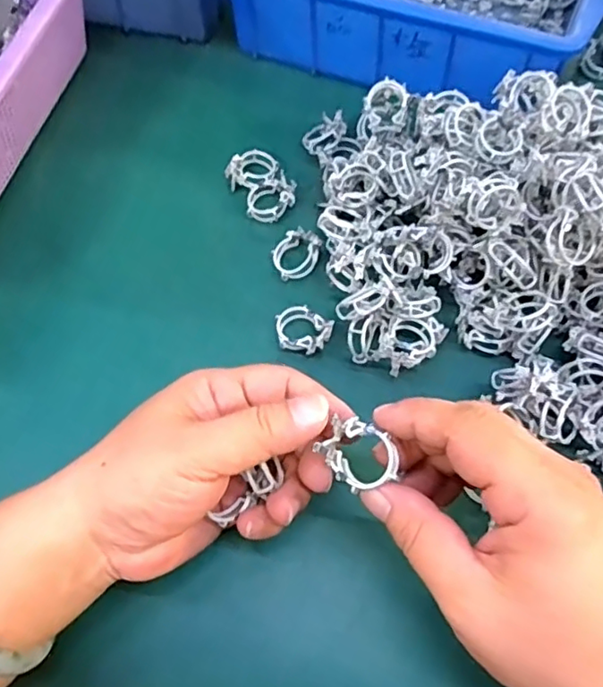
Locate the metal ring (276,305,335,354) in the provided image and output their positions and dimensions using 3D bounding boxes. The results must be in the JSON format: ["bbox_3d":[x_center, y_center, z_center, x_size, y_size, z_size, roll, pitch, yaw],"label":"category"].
[{"bbox_3d":[0.000,-0.007,0.332,0.030,0.015,0.026,29,69,14],"label":"metal ring"}]

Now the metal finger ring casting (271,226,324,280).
[{"bbox_3d":[-0.003,-0.052,0.355,0.025,0.011,0.031,32,69,15],"label":"metal finger ring casting"}]

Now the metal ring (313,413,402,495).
[{"bbox_3d":[0.022,0.044,0.232,0.032,0.010,0.023,40,76,16],"label":"metal ring"}]

